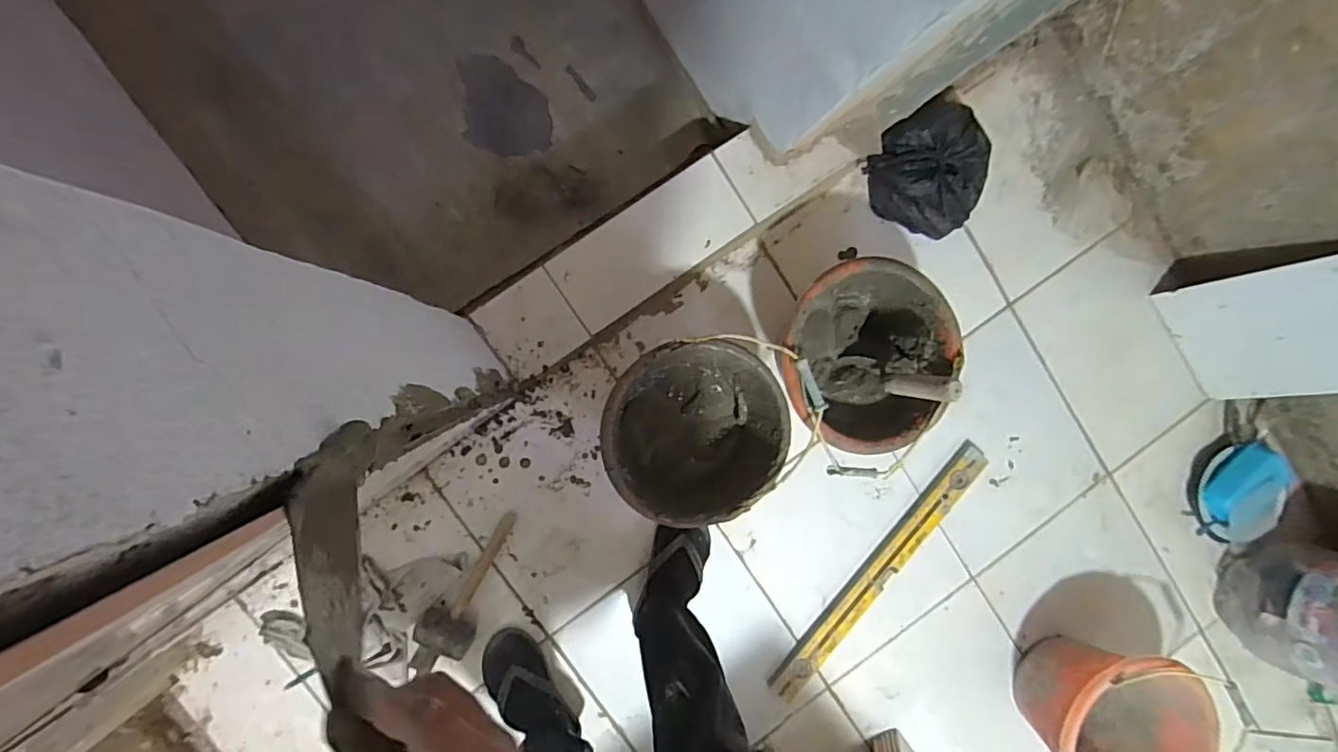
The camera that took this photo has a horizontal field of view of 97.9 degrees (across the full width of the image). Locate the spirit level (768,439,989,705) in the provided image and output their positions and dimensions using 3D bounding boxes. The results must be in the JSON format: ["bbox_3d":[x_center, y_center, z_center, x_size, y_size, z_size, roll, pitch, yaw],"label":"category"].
[{"bbox_3d":[0.397,0.363,1.092,0.058,0.026,0.584,42,87,-9],"label":"spirit level"}]

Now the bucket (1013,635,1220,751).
[{"bbox_3d":[0.791,0.616,1.074,0.258,0.204,0.273,-1,94,-8],"label":"bucket"}]

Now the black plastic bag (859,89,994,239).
[{"bbox_3d":[0.471,-0.364,1.028,0.212,0.104,0.214,-30,97,-5],"label":"black plastic bag"}]

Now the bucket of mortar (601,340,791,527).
[{"bbox_3d":[0.034,0.096,0.938,0.267,0.194,0.296,-10,95,-7],"label":"bucket of mortar"}]

